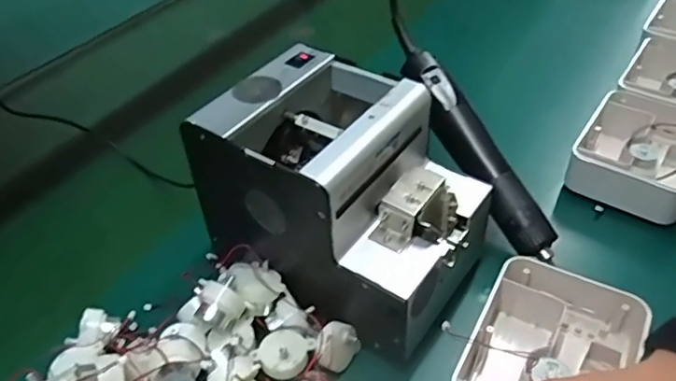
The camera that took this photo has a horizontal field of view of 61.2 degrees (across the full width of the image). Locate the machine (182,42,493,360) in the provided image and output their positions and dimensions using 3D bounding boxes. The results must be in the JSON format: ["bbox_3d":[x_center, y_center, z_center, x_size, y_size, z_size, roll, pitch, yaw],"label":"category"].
[{"bbox_3d":[0.008,0.000,0.416,0.172,0.139,0.128,25,50,30],"label":"machine"}]

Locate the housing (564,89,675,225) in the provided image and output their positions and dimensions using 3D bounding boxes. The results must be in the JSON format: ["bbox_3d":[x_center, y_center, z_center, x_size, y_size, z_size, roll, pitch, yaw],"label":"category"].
[{"bbox_3d":[0.272,-0.034,0.517,0.100,0.046,0.123,25,50,30],"label":"housing"}]

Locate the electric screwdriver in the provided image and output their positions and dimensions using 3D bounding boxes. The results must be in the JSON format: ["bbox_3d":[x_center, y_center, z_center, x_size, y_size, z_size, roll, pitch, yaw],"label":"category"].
[{"bbox_3d":[0.113,-0.034,0.473,0.031,0.032,0.201,-21,68,-17],"label":"electric screwdriver"}]

